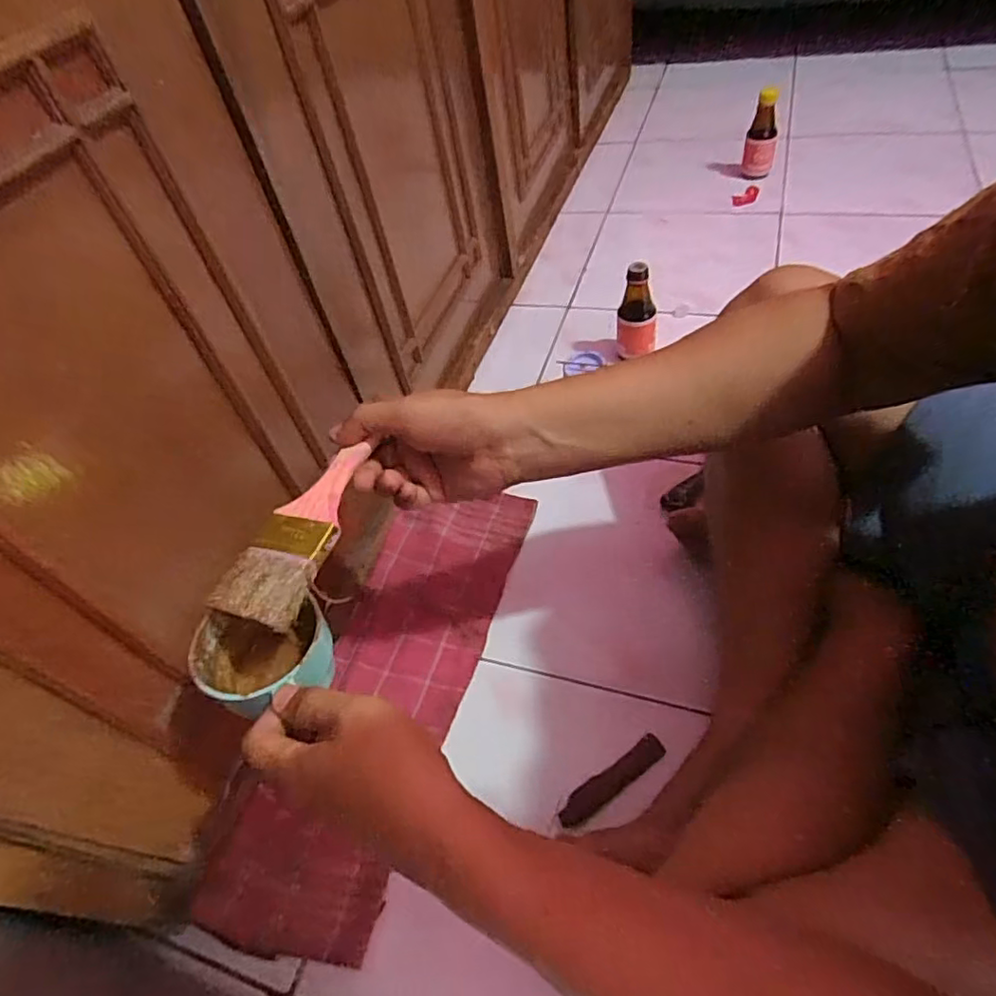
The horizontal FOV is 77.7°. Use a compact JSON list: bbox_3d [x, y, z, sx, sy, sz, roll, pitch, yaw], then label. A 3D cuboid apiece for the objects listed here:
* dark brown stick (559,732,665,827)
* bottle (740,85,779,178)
[{"bbox_3d":[0.099,0.246,0.538,0.109,0.006,0.022,-33,53,-15],"label":"dark brown stick"},{"bbox_3d":[0.491,-0.667,1.145,0.057,0.140,0.051,15,54,12],"label":"bottle"}]

